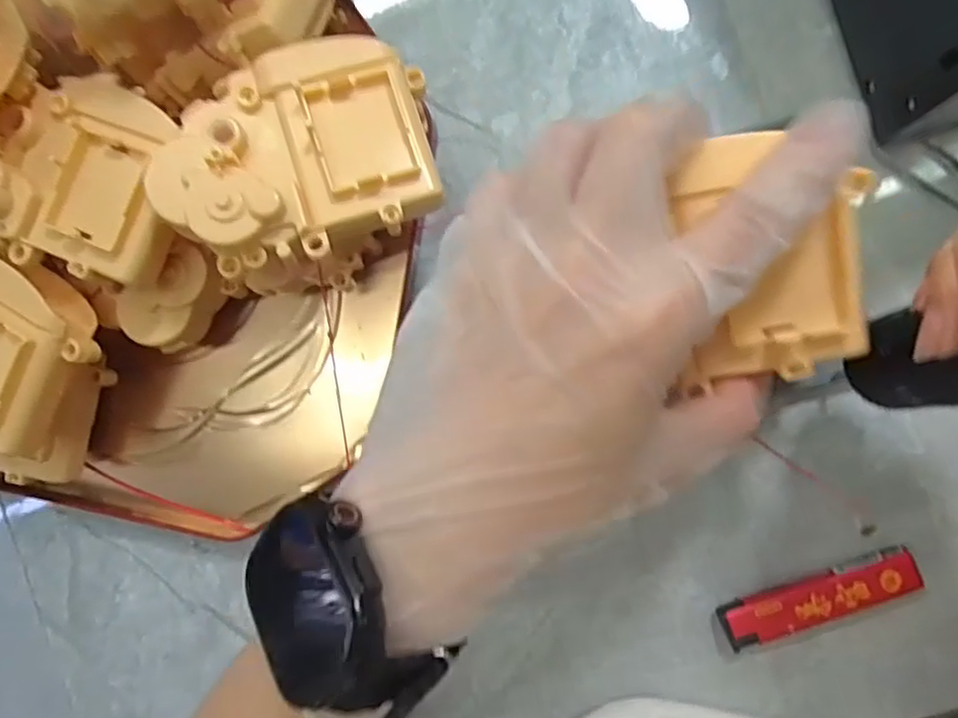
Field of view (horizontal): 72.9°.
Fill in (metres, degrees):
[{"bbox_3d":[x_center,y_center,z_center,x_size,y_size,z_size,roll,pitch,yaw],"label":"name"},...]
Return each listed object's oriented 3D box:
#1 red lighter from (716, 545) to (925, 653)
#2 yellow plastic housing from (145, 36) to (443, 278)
[{"bbox_3d":[0.139,0.097,0.266,0.078,0.011,0.019,-21,87,7],"label":"red lighter"},{"bbox_3d":[-0.068,-0.072,0.240,0.098,0.035,0.075,-23,83,-12],"label":"yellow plastic housing"}]

